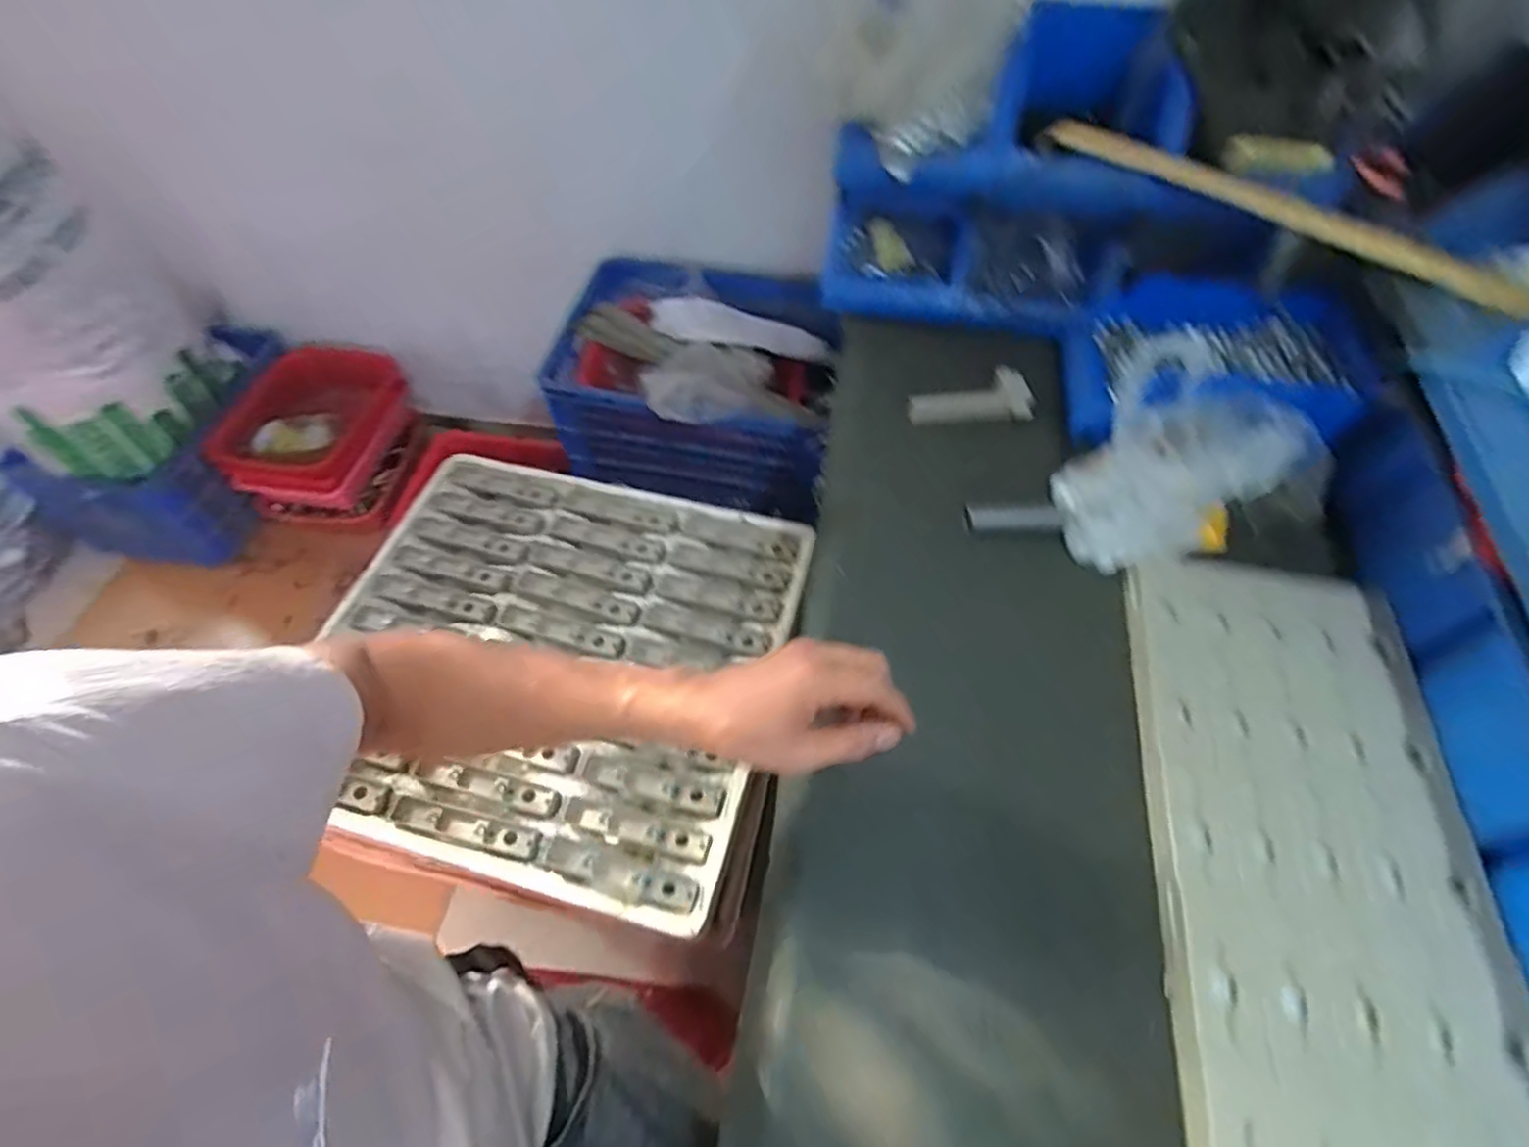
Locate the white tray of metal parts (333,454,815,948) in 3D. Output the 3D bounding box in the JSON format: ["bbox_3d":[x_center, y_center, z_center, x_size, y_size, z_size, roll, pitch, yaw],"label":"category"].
[{"bbox_3d":[-0.247,0.084,0.824,0.525,0.041,0.507,11,58,9],"label":"white tray of metal parts"}]

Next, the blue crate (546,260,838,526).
[{"bbox_3d":[-0.129,-0.355,1.239,0.429,0.278,0.388,6,56,4],"label":"blue crate"}]

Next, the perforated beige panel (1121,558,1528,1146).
[{"bbox_3d":[0.365,0.225,0.449,0.213,0.016,0.544,6,57,6],"label":"perforated beige panel"}]

